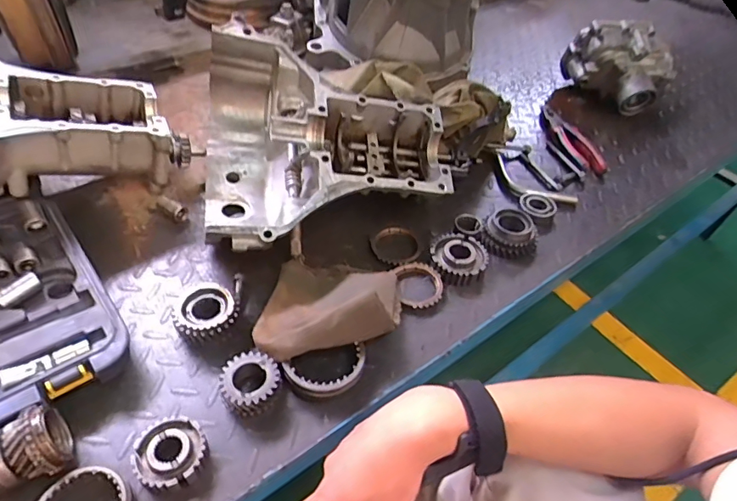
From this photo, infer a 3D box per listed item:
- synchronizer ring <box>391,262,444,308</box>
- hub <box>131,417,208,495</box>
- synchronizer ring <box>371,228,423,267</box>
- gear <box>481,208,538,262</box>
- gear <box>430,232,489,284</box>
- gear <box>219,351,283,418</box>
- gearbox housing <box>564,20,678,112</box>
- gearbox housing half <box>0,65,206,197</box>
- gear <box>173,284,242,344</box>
[{"bbox_3d":[0.060,0.040,0.552,0.055,0.014,0.066,-4,48,-9],"label":"synchronizer ring"},{"bbox_3d":[-0.166,0.171,0.397,0.055,0.021,0.058,3,48,-3],"label":"hub"},{"bbox_3d":[0.036,-0.008,0.592,0.062,0.016,0.064,-6,49,-11],"label":"synchronizer ring"},{"bbox_3d":[0.185,-0.020,0.617,0.072,0.034,0.077,15,48,8],"label":"gear"},{"bbox_3d":[0.110,0.008,0.582,0.066,0.024,0.069,-6,49,-11],"label":"gear"},{"bbox_3d":[-0.109,0.125,0.439,0.053,0.031,0.055,3,48,-3],"label":"gear"},{"bbox_3d":[0.465,-0.346,0.881,0.109,0.129,0.174,-33,60,-29],"label":"gearbox housing"},{"bbox_3d":[-0.425,-0.156,0.555,0.335,0.119,0.278,-28,56,-27],"label":"gearbox housing half"},{"bbox_3d":[-0.167,0.067,0.486,0.061,0.031,0.065,3,48,-3],"label":"gear"}]

